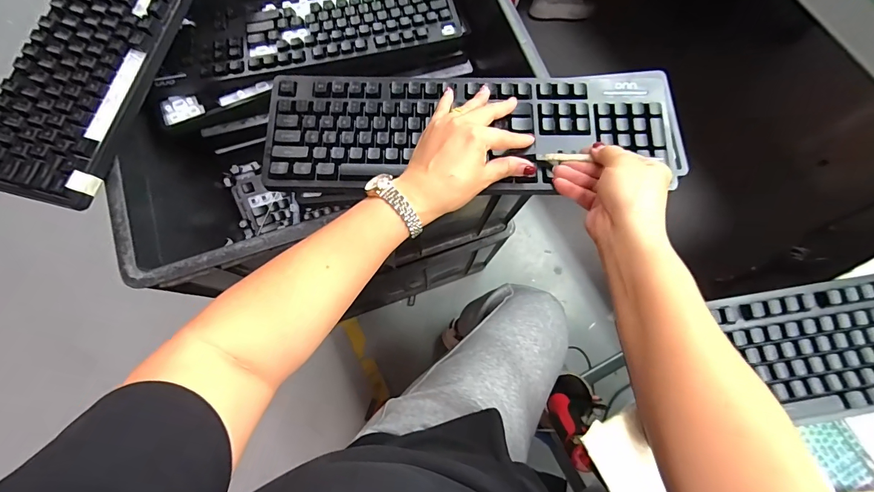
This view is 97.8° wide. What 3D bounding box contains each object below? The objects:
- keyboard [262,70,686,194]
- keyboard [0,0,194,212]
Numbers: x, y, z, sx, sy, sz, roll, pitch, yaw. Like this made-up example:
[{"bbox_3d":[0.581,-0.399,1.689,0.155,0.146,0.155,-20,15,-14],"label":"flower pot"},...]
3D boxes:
[{"bbox_3d":[0.045,-0.128,0.424,0.451,0.025,0.138,-1,74,-2],"label":"keyboard"},{"bbox_3d":[-0.388,-0.258,0.454,0.128,0.042,0.427,14,75,4],"label":"keyboard"}]

